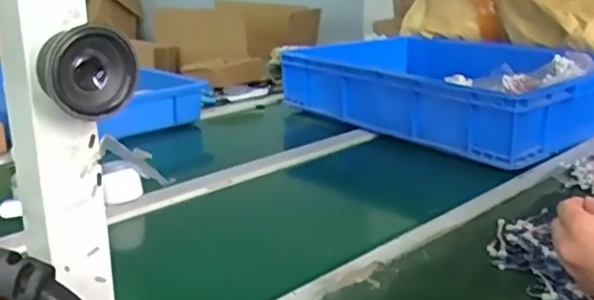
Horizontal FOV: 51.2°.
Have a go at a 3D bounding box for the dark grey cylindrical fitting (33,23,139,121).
[{"bbox_3d":[-0.120,-0.046,0.357,0.053,0.049,0.028,-9,20,-26],"label":"dark grey cylindrical fitting"}]

